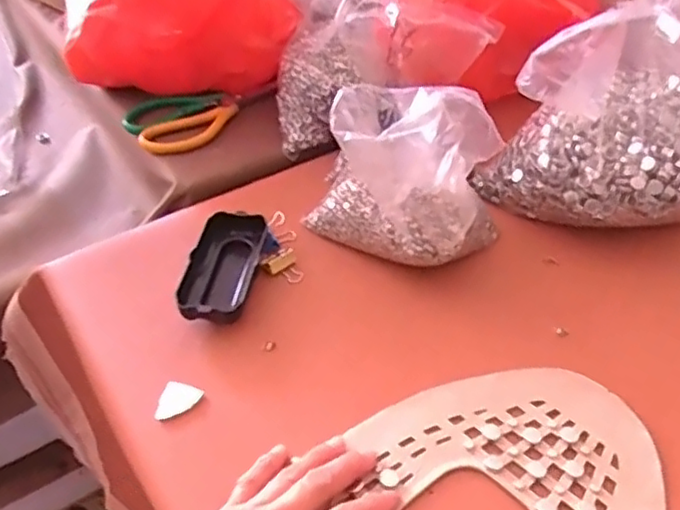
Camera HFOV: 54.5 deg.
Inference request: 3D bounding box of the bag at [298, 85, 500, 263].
[{"bbox_3d":[0.049,-0.059,0.517,0.134,0.131,0.100,25,50,25],"label":"bag"}]

